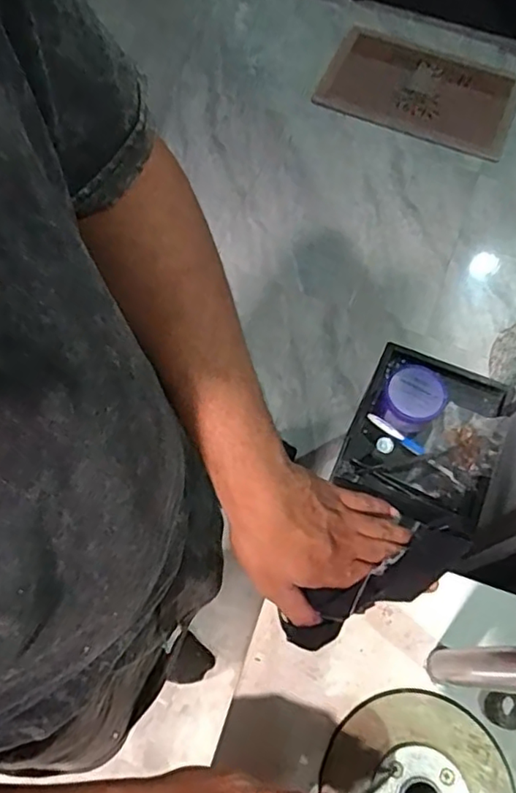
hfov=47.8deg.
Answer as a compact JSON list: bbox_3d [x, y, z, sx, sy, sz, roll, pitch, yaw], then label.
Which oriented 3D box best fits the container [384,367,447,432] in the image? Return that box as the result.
[{"bbox_3d":[0.248,0.004,0.925,0.092,0.057,0.091,0,66,-1],"label":"container"}]

